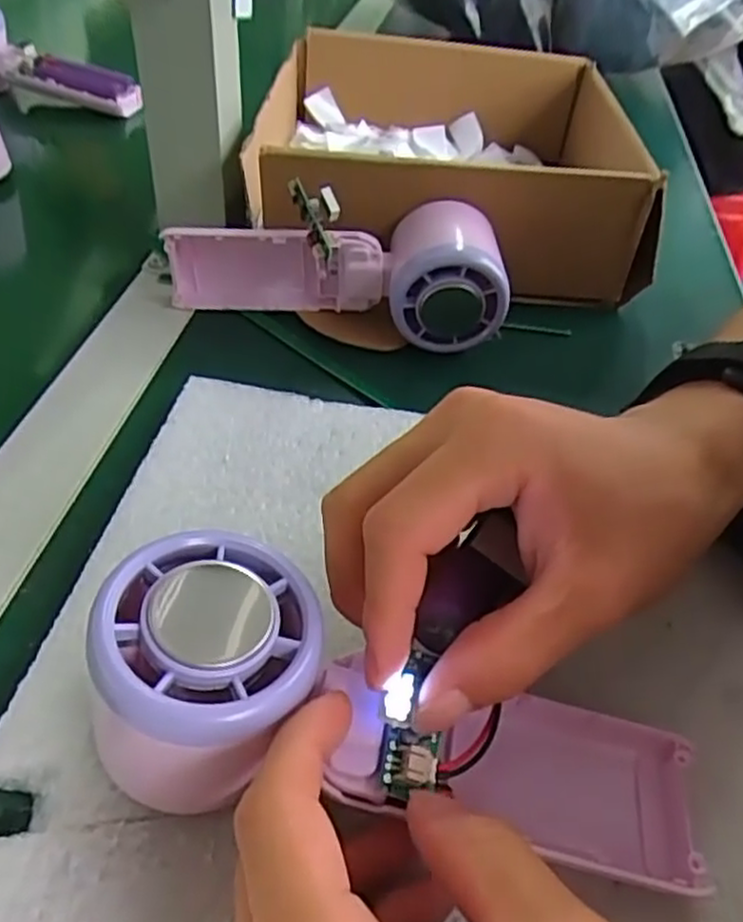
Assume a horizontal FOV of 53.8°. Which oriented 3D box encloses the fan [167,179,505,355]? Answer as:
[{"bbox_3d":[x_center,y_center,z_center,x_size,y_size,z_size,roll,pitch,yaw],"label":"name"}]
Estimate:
[{"bbox_3d":[-0.016,-0.099,0.365,0.167,0.057,0.051,7,44,4],"label":"fan"}]

